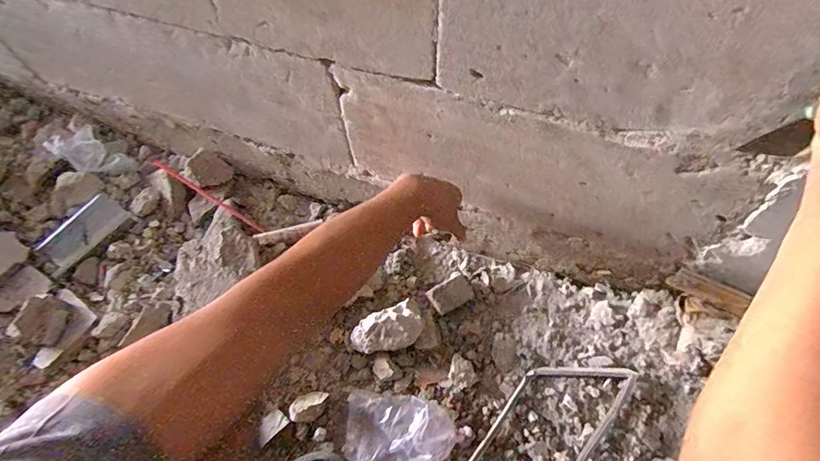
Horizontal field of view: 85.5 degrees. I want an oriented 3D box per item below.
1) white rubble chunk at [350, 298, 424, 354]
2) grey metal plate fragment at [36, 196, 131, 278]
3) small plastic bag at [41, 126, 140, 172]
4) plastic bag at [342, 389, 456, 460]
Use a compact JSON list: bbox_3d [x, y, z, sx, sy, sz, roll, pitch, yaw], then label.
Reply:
[{"bbox_3d":[-0.036,0.157,0.685,0.111,0.062,0.059,-19,61,-8],"label":"white rubble chunk"},{"bbox_3d":[-0.562,0.002,0.758,0.069,0.009,0.141,42,68,0],"label":"grey metal plate fragment"},{"bbox_3d":[-0.594,-0.145,0.822,0.148,0.040,0.074,20,60,-16],"label":"small plastic bag"},{"bbox_3d":[-0.019,0.300,0.646,0.156,0.025,0.109,11,61,9],"label":"plastic bag"}]

